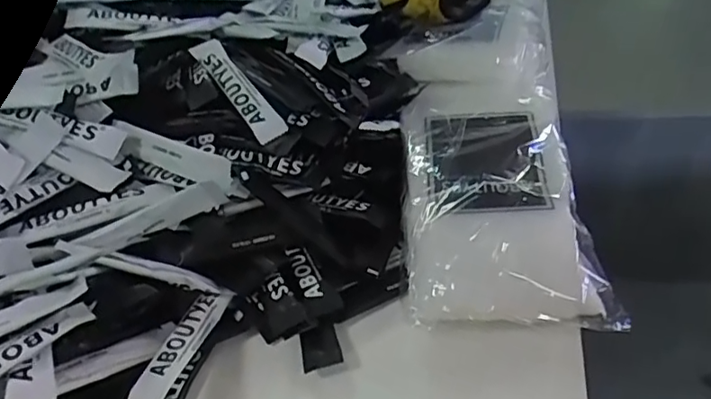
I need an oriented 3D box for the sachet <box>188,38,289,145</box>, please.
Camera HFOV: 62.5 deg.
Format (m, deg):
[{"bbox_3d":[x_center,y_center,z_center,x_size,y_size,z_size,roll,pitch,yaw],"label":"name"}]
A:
[{"bbox_3d":[-0.094,-0.089,0.459,0.022,0.006,0.115,-35,67,-10],"label":"sachet"}]

